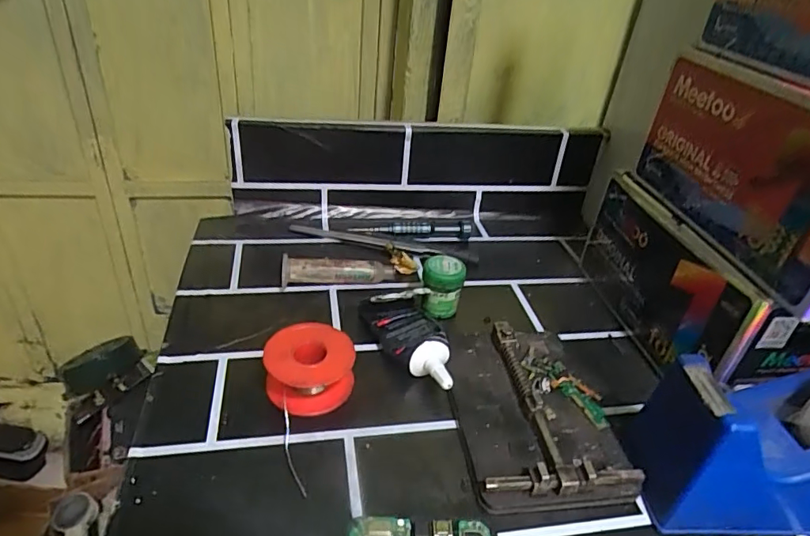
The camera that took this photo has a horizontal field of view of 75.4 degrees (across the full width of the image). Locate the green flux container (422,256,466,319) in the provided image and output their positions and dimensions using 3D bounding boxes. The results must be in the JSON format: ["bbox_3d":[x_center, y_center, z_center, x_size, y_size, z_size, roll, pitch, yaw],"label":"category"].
[{"bbox_3d":[0.027,0.015,0.388,0.029,0.040,0.026,9,34,6],"label":"green flux container"}]

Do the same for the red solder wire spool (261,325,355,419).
[{"bbox_3d":[-0.058,0.062,0.321,0.052,0.030,0.048,3,34,-2],"label":"red solder wire spool"}]

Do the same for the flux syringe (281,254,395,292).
[{"bbox_3d":[-0.053,0.003,0.416,0.088,0.023,0.015,-2,35,-10],"label":"flux syringe"}]

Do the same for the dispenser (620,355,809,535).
[{"bbox_3d":[0.206,0.083,0.268,0.156,0.097,0.060,3,34,-2],"label":"dispenser"}]

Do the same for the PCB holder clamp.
[{"bbox_3d":[0.076,0.081,0.321,0.089,0.022,0.132,-1,34,-8],"label":"PCB holder clamp"}]

